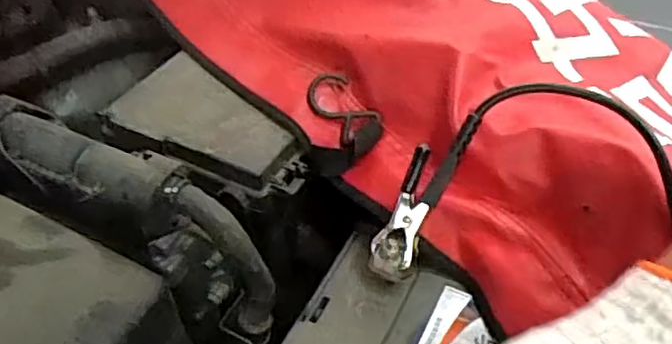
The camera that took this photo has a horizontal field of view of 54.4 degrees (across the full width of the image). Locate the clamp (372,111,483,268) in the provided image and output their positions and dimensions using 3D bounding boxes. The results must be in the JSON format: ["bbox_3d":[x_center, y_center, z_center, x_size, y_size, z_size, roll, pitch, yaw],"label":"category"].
[{"bbox_3d":[0.054,0.008,0.387,0.030,0.097,0.011,39,14,34],"label":"clamp"}]

